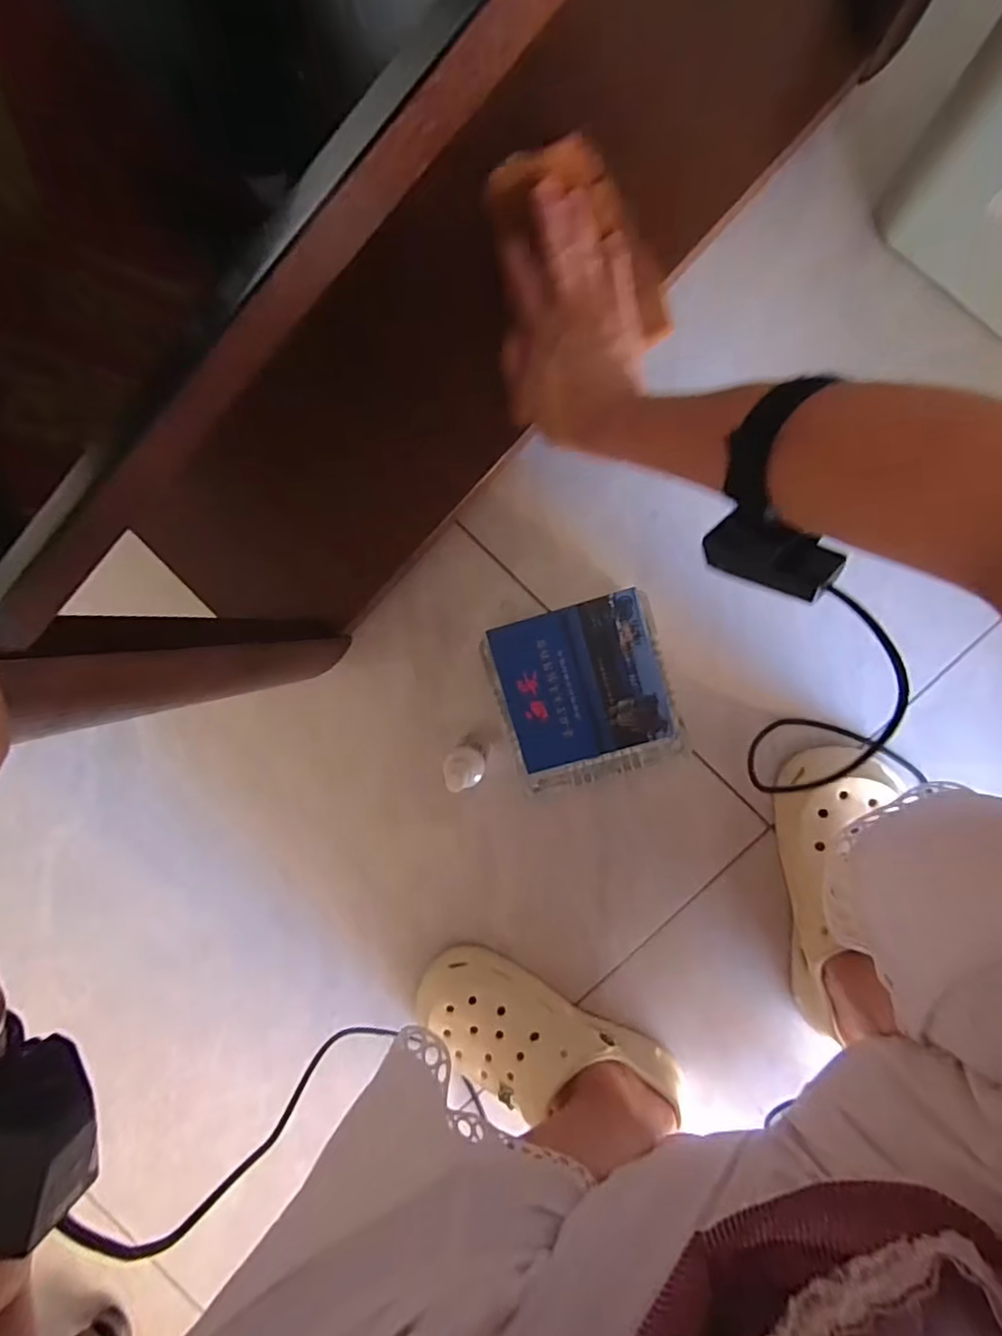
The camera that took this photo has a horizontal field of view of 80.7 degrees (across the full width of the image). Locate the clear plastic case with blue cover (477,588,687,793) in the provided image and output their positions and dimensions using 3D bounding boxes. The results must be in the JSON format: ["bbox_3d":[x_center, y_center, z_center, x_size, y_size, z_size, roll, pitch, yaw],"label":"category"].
[{"bbox_3d":[0.074,0.024,0.510,0.141,0.067,0.152,-16,93,8],"label":"clear plastic case with blue cover"}]

